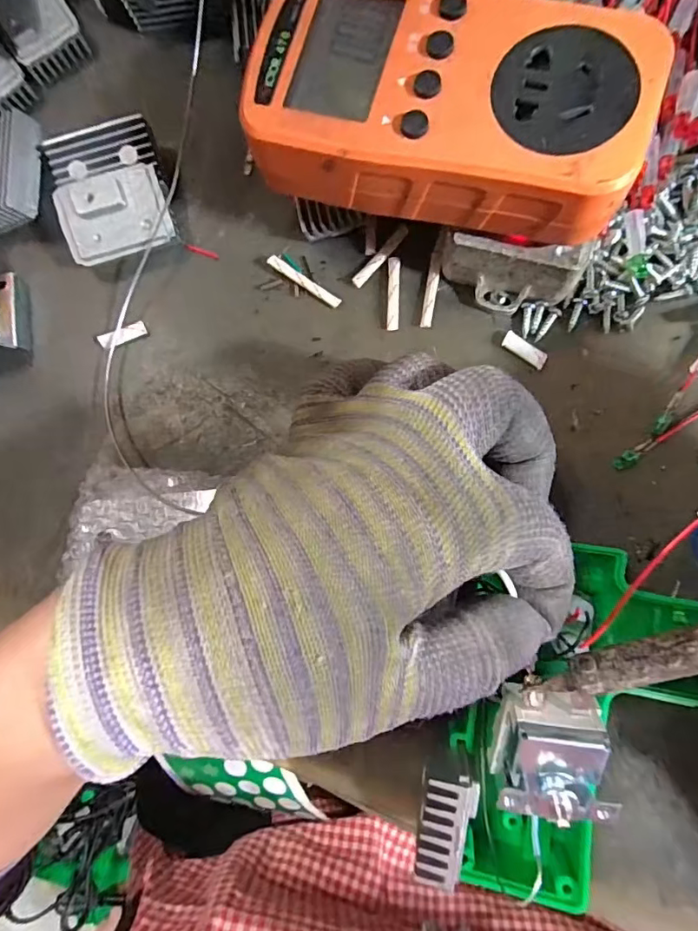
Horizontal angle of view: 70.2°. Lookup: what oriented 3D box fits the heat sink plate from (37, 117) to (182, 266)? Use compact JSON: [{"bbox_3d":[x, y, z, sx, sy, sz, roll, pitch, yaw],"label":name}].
[{"bbox_3d":[-0.104,-0.120,0.222,0.046,0.022,0.055,-14,84,4],"label":"heat sink plate"}]

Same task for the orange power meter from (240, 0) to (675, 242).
[{"bbox_3d":[0.030,-0.118,0.162,0.124,0.032,0.068,15,87,6],"label":"orange power meter"}]

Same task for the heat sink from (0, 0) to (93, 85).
[{"bbox_3d":[-0.149,-0.210,0.236,0.034,0.017,0.043,-38,83,1],"label":"heat sink"}]

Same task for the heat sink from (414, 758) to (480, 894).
[{"bbox_3d":[0.030,0.108,0.149,0.016,0.008,0.034,7,86,6],"label":"heat sink"}]

